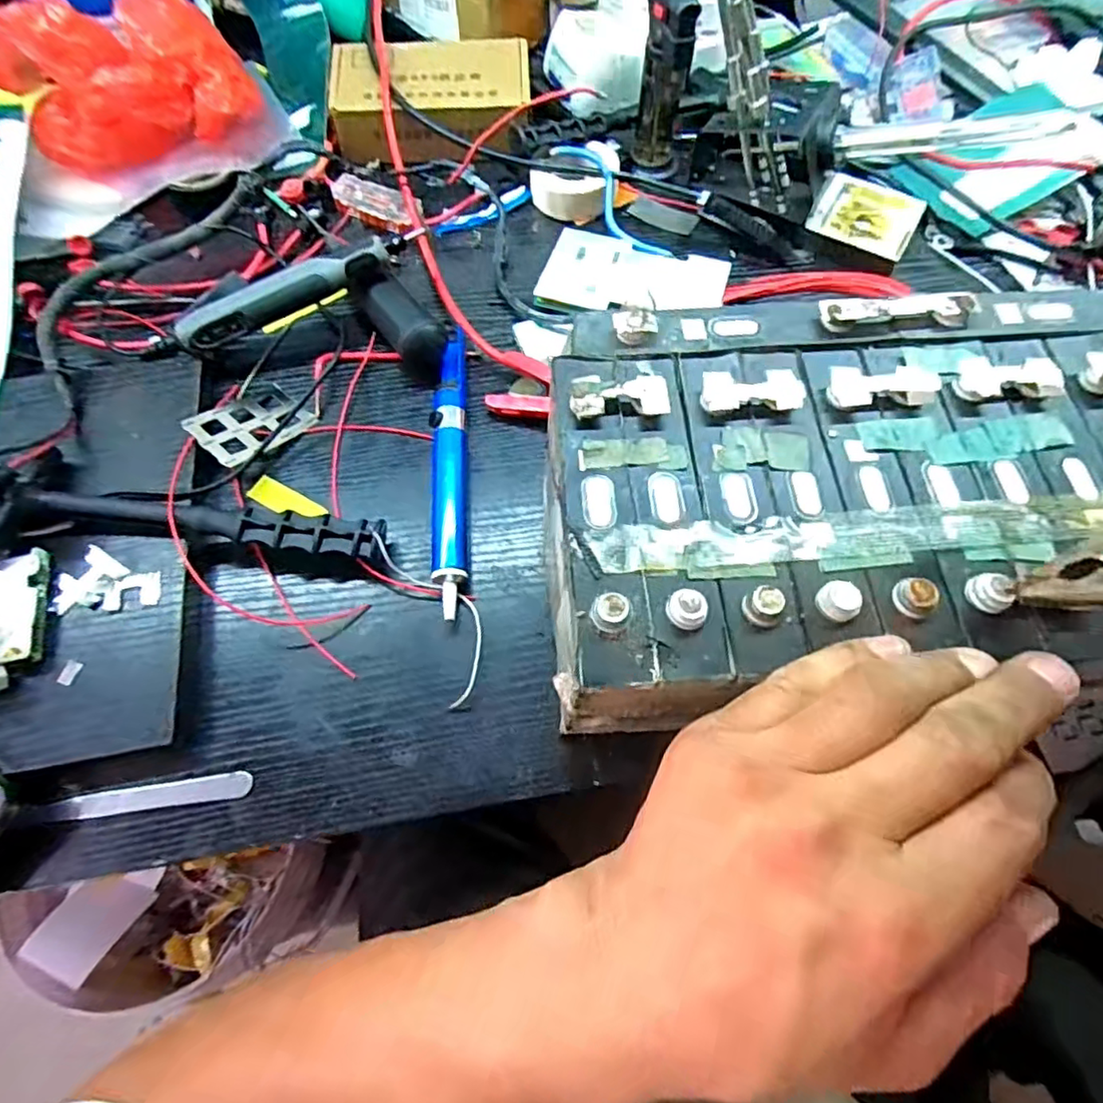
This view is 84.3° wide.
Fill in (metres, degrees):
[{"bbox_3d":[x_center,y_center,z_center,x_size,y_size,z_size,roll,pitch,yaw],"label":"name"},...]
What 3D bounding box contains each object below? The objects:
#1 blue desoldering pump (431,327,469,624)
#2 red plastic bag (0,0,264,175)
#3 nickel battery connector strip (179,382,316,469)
[{"bbox_3d":[-0.058,-0.050,0.356,0.018,0.026,0.183,-3,65,-1],"label":"blue desoldering pump"},{"bbox_3d":[-0.305,-0.333,0.439,0.166,0.099,0.099,-15,67,-5],"label":"red plastic bag"},{"bbox_3d":[-0.184,-0.079,0.373,0.047,0.015,0.066,37,50,12],"label":"nickel battery connector strip"}]

